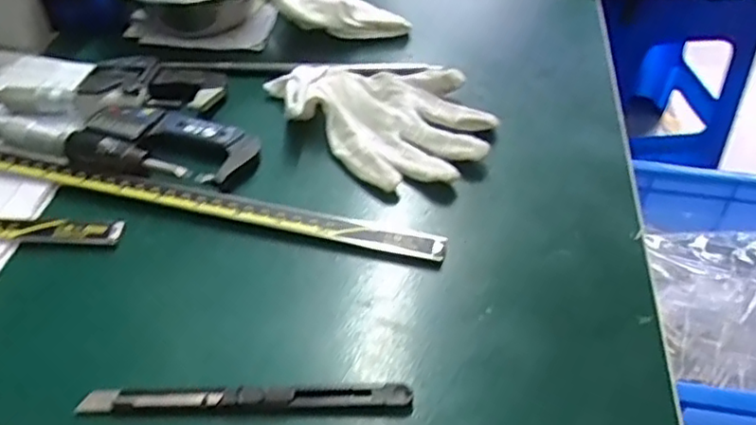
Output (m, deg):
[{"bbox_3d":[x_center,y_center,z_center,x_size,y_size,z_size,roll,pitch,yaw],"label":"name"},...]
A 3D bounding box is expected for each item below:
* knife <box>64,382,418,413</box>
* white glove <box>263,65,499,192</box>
[{"bbox_3d":[-0.061,0.087,0.305,0.149,0.014,0.012,1,45,-1],"label":"knife"},{"bbox_3d":[0.002,-0.072,0.449,0.151,0.028,0.105,29,51,24],"label":"white glove"}]

